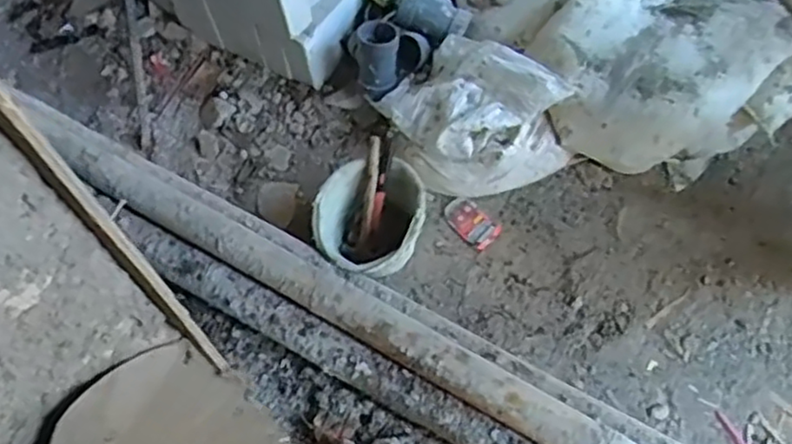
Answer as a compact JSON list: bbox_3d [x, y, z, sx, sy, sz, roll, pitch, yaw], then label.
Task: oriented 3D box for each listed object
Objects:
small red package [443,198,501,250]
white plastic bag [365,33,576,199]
[{"bbox_3d":[0.169,0.002,1.557,0.125,0.021,0.073,37,68,21],"label":"small red package"},{"bbox_3d":[0.164,-0.226,1.547,0.405,0.229,0.290,38,68,22],"label":"white plastic bag"}]

